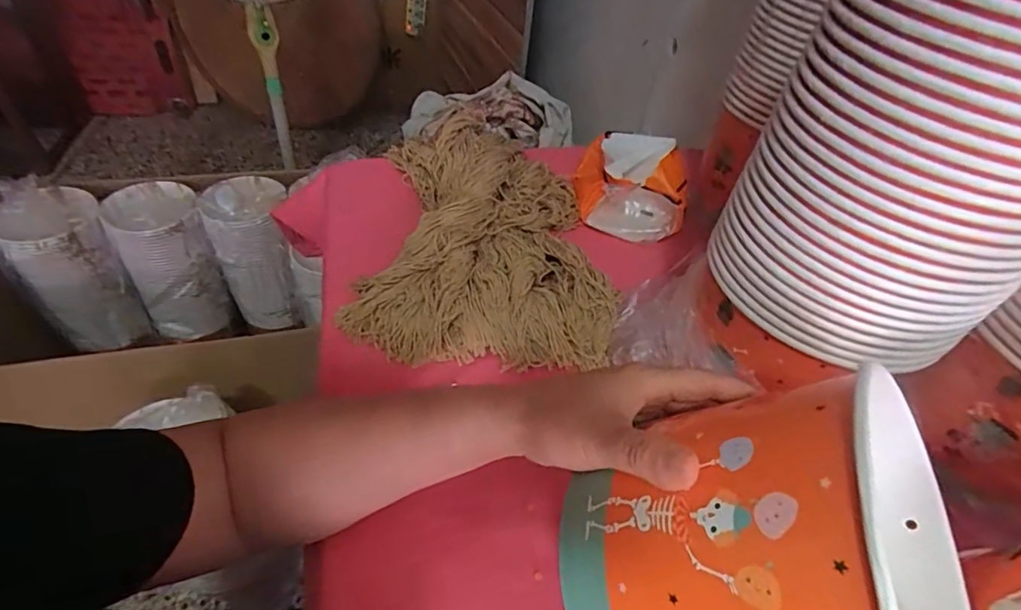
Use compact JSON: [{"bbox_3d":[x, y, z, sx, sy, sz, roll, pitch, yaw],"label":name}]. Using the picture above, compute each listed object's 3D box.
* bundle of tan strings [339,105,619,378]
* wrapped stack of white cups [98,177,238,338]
[{"bbox_3d":[-0.023,-0.084,0.543,0.244,0.051,0.325,5,47,-2],"label":"bundle of tan strings"},{"bbox_3d":[-0.704,-0.085,1.112,0.160,0.298,0.142,-20,51,-26],"label":"wrapped stack of white cups"}]

